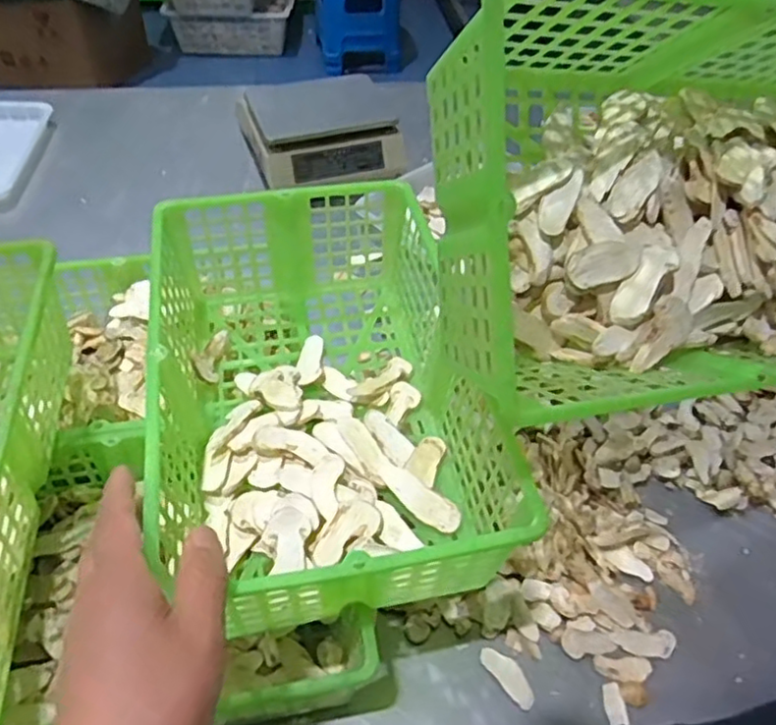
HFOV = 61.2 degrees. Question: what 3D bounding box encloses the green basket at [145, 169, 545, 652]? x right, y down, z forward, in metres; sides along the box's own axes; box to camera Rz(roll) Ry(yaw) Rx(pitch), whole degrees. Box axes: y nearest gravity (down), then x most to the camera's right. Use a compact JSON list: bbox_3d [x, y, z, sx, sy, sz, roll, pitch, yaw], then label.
[{"bbox_3d":[-0.055,0.017,0.480,0.205,0.109,0.335,-8,50,-10],"label":"green basket"}]

